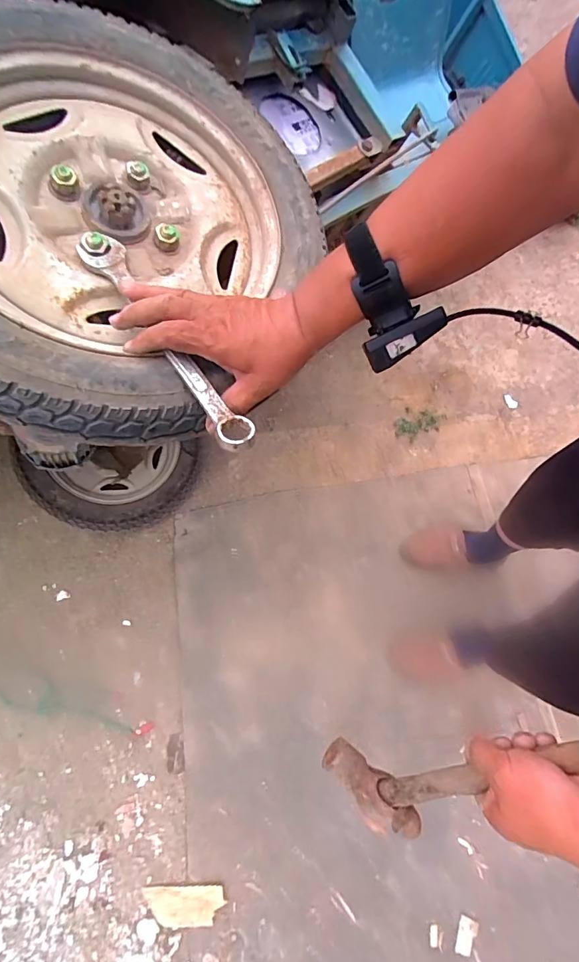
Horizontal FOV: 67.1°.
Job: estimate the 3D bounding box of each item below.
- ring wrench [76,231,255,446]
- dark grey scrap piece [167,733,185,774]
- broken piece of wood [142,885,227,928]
[{"bbox_3d":[-0.108,-0.126,0.378,0.035,0.017,0.241,-34,82,-15],"label":"ring wrench"},{"bbox_3d":[-0.244,0.584,0.938,0.036,0.007,0.075,-6,67,-4],"label":"dark grey scrap piece"},{"bbox_3d":[-0.202,0.811,0.832,0.152,0.011,0.060,-1,67,-2],"label":"broken piece of wood"}]

